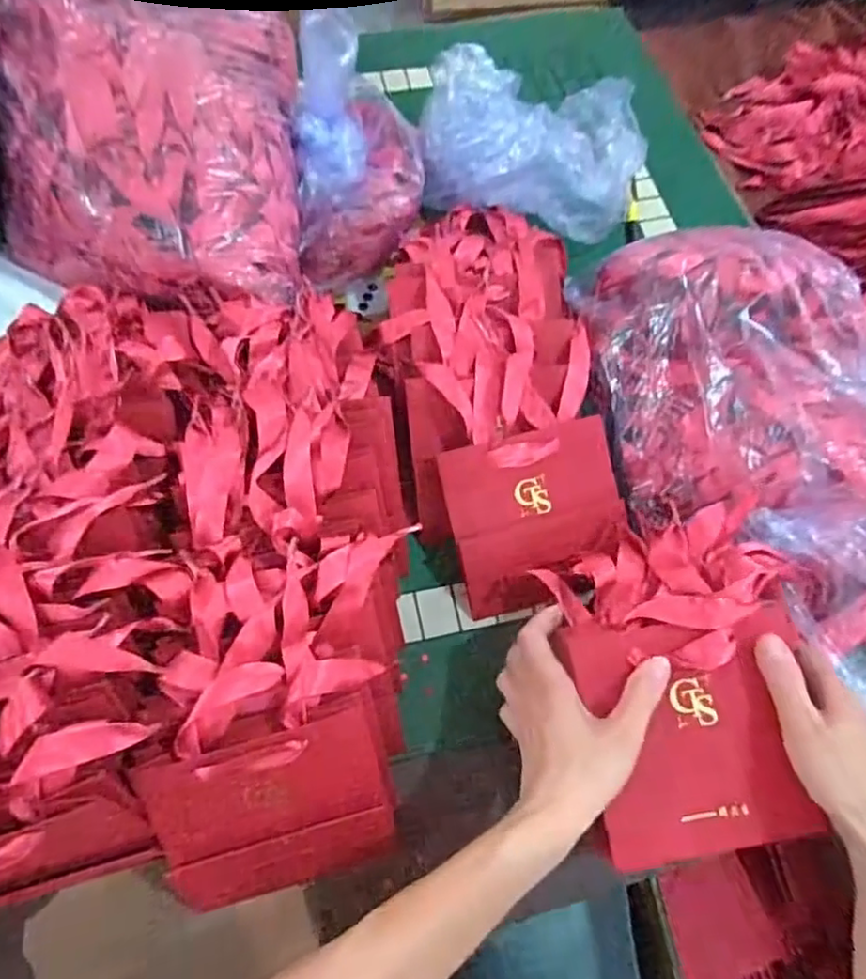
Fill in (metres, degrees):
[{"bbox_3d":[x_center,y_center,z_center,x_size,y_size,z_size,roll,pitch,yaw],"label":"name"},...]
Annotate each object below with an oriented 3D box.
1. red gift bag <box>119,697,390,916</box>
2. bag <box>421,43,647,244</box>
[{"bbox_3d":[-0.101,0.213,0.402,0.141,0.130,0.011,-12,21,-9],"label":"red gift bag"},{"bbox_3d":[0.105,-0.362,0.644,0.224,0.081,0.177,13,65,3],"label":"bag"}]

